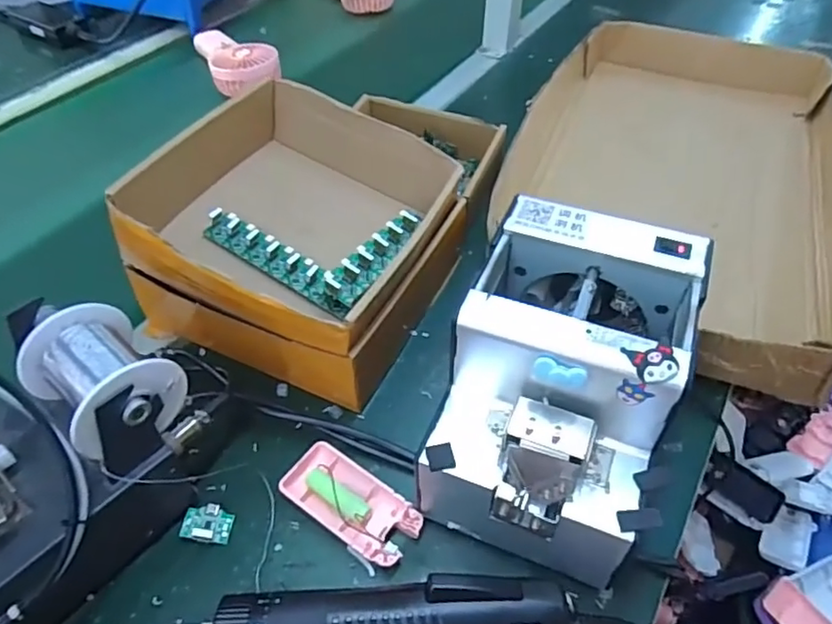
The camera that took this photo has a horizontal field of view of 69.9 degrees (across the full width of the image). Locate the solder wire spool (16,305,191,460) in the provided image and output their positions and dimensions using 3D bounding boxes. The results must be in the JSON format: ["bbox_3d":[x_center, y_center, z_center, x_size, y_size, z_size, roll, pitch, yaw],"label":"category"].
[{"bbox_3d":[-0.178,0.036,0.337,0.076,0.050,0.064,32,55,26],"label":"solder wire spool"}]

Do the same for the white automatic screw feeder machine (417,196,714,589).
[{"bbox_3d":[0.090,0.045,0.376,0.119,0.137,0.168,17,50,15],"label":"white automatic screw feeder machine"}]

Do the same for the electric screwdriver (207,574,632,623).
[{"bbox_3d":[-0.002,0.174,0.335,0.280,0.032,0.041,0,48,0],"label":"electric screwdriver"}]

